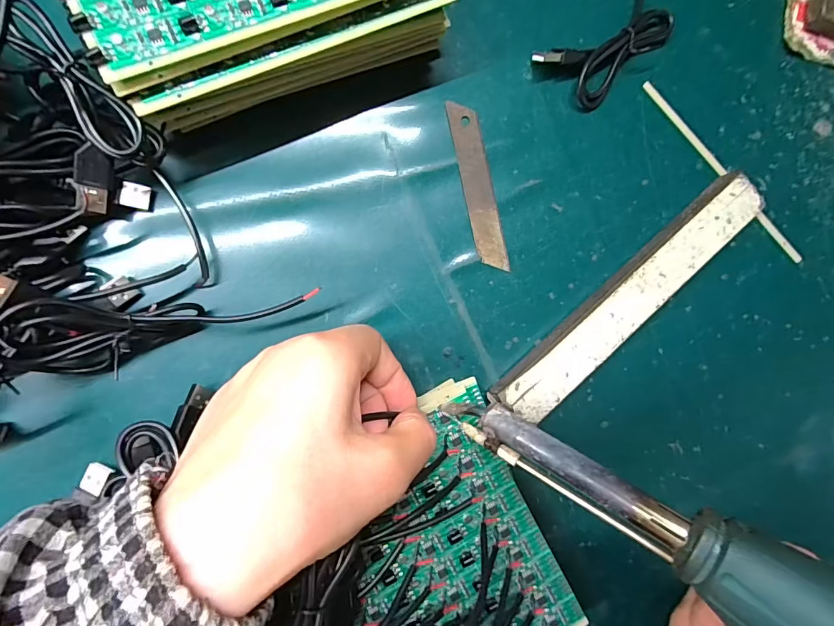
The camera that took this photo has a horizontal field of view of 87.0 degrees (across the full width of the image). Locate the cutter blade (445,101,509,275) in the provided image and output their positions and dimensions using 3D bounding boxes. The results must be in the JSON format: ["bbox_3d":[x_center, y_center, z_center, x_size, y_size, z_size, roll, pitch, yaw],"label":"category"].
[{"bbox_3d":[0.036,-0.072,0.252,0.017,0.004,0.096,-12,91,-8],"label":"cutter blade"}]

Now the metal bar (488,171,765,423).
[{"bbox_3d":[0.122,-0.011,0.256,0.193,0.020,0.029,-40,95,-7],"label":"metal bar"}]

